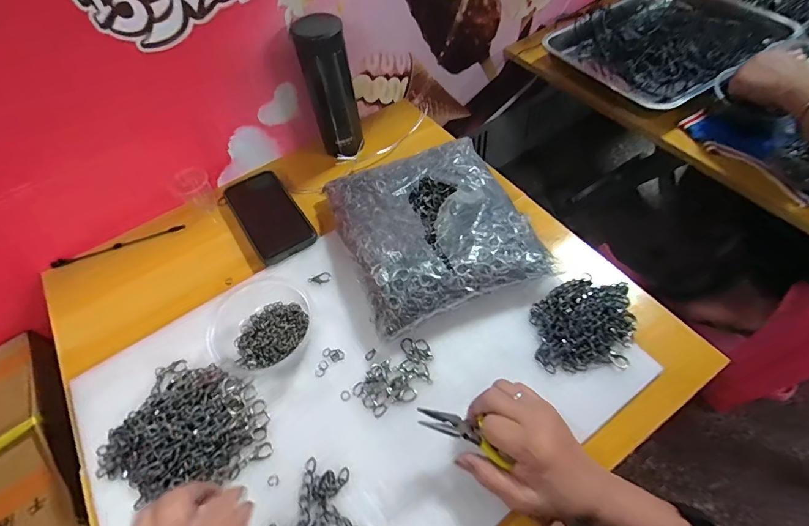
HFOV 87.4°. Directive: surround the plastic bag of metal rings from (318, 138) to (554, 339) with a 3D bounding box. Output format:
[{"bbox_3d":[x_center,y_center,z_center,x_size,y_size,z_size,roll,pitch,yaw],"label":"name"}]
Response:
[{"bbox_3d":[0.034,-0.058,0.524,0.217,0.045,0.237,-19,63,-11],"label":"plastic bag of metal rings"}]

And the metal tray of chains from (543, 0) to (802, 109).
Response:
[{"bbox_3d":[0.447,-0.383,0.739,0.316,0.060,0.270,-29,58,-15],"label":"metal tray of chains"}]

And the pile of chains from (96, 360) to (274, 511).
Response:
[{"bbox_3d":[-0.227,0.158,0.430,0.163,0.022,0.131,-15,56,-6],"label":"pile of chains"}]

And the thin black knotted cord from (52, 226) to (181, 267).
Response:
[{"bbox_3d":[-0.411,-0.027,0.613,0.176,0.011,0.009,-22,57,-11],"label":"thin black knotted cord"}]

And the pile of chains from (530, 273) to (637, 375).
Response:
[{"bbox_3d":[0.206,0.058,0.472,0.121,0.030,0.117,-4,55,2],"label":"pile of chains"}]

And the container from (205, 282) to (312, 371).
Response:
[{"bbox_3d":[-0.170,0.069,0.494,0.119,0.028,0.110,-2,55,3],"label":"container"}]

